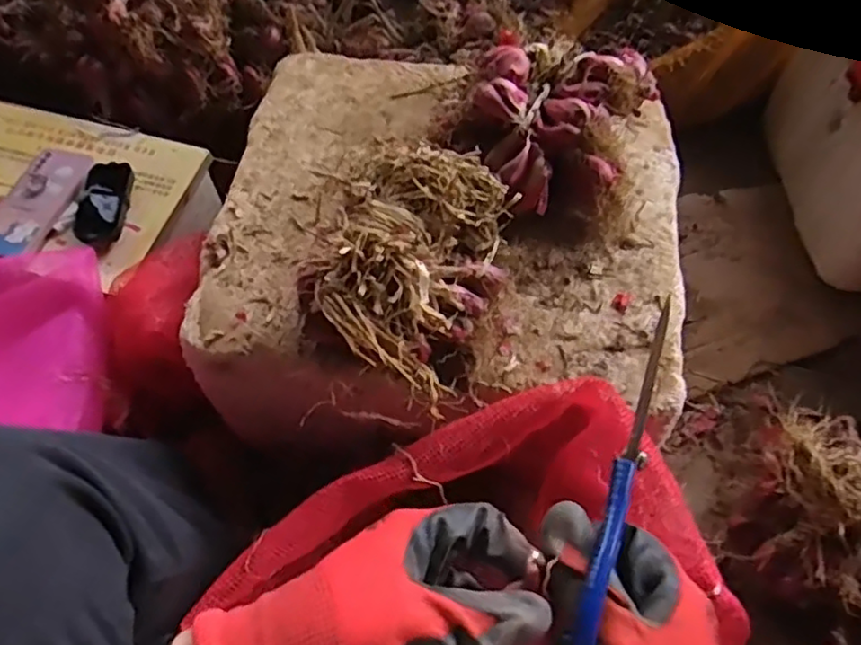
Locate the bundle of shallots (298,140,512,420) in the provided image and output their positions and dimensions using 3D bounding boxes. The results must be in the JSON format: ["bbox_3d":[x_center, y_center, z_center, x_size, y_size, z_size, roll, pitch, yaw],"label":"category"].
[{"bbox_3d":[-0.012,-0.050,0.516,0.145,0.104,0.194,26,62,13],"label":"bundle of shallots"}]

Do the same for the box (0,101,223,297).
[{"bbox_3d":[-0.491,-0.162,0.806,0.408,0.067,0.235,13,60,7],"label":"box"}]

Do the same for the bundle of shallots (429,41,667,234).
[{"bbox_3d":[0.103,-0.186,0.592,0.180,0.080,0.163,17,61,9],"label":"bundle of shallots"}]

